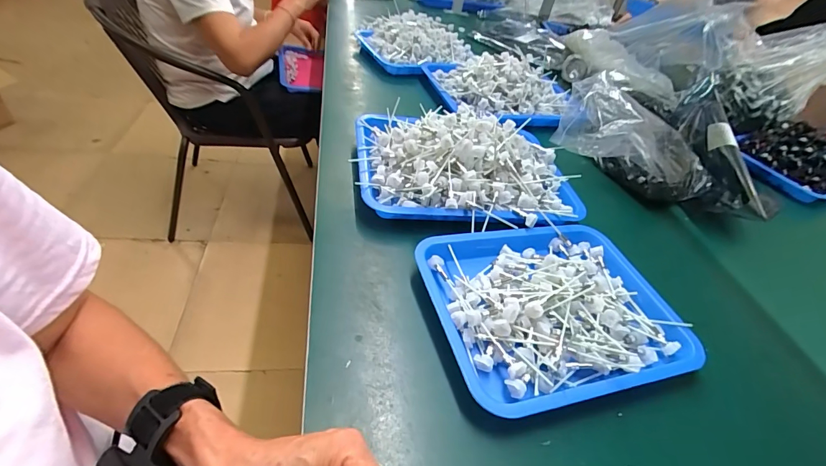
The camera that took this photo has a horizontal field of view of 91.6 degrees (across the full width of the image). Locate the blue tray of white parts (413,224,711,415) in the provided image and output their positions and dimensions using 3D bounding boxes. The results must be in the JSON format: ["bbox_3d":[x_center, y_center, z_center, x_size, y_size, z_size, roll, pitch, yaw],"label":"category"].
[{"bbox_3d":[0.164,0.072,0.457,0.292,0.042,0.226,-5,45,-18],"label":"blue tray of white parts"}]

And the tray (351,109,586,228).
[{"bbox_3d":[0.082,-0.115,0.612,0.335,0.083,0.255,6,43,-7],"label":"tray"}]

